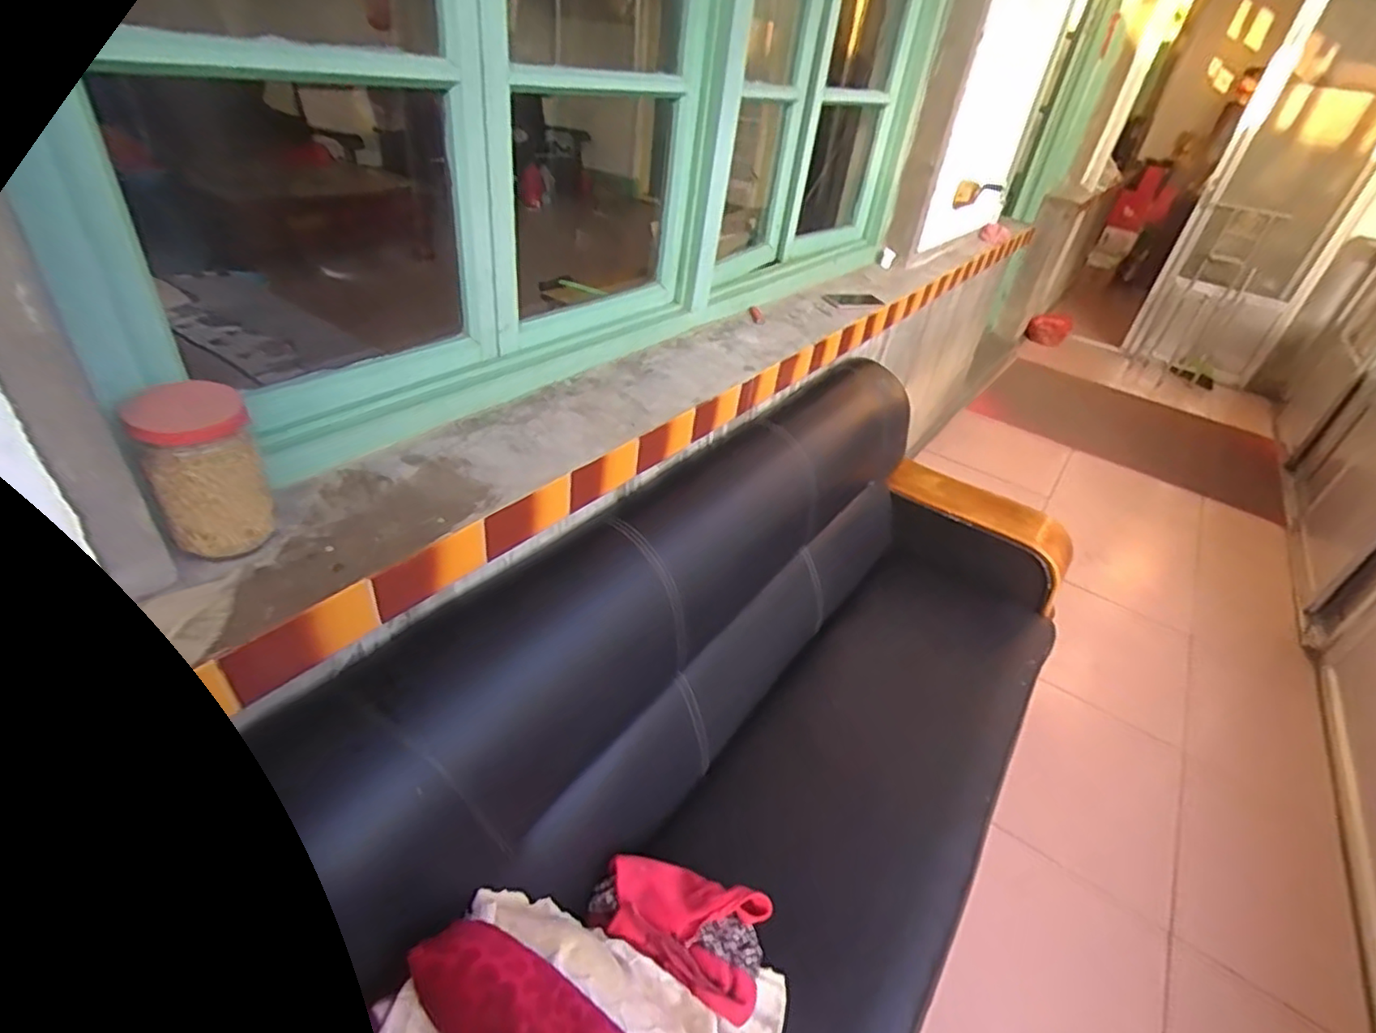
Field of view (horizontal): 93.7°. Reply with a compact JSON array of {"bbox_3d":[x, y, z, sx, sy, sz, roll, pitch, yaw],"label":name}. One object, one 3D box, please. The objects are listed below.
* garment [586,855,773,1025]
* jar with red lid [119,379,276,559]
[{"bbox_3d":[-0.015,0.599,0.947,0.262,0.073,0.151,17,37,13],"label":"garment"},{"bbox_3d":[-0.472,-0.041,0.639,0.088,0.161,0.076,-14,41,-27],"label":"jar with red lid"}]

